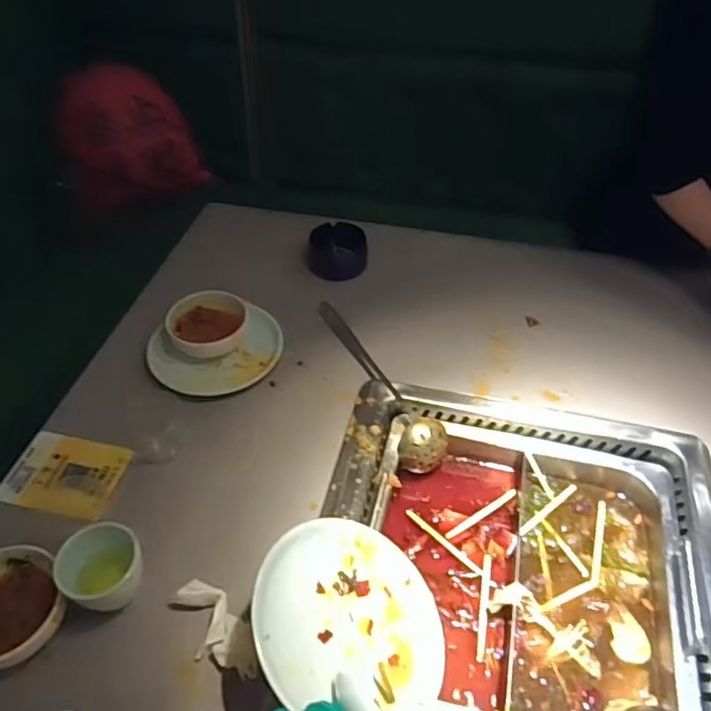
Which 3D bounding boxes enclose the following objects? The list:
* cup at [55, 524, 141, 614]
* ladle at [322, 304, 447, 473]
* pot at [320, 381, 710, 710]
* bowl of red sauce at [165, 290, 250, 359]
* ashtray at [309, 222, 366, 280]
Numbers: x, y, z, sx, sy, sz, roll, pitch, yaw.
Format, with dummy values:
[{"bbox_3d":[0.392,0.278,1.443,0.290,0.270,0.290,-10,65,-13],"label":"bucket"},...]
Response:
[{"bbox_3d":[-0.241,0.205,0.576,0.056,0.074,0.070,34,55,29],"label":"cup"},{"bbox_3d":[0.033,0.024,0.822,0.066,0.050,0.308,-17,48,-15],"label":"ladle"},{"bbox_3d":[0.172,0.227,0.649,0.430,0.084,0.410,11,46,11],"label":"pot"},{"bbox_3d":[-0.200,-0.041,0.814,0.107,0.045,0.084,-9,46,-9],"label":"bowl of red sauce"},{"bbox_3d":[-0.028,-0.172,0.979,0.088,0.062,0.081,0,45,0],"label":"ashtray"}]

